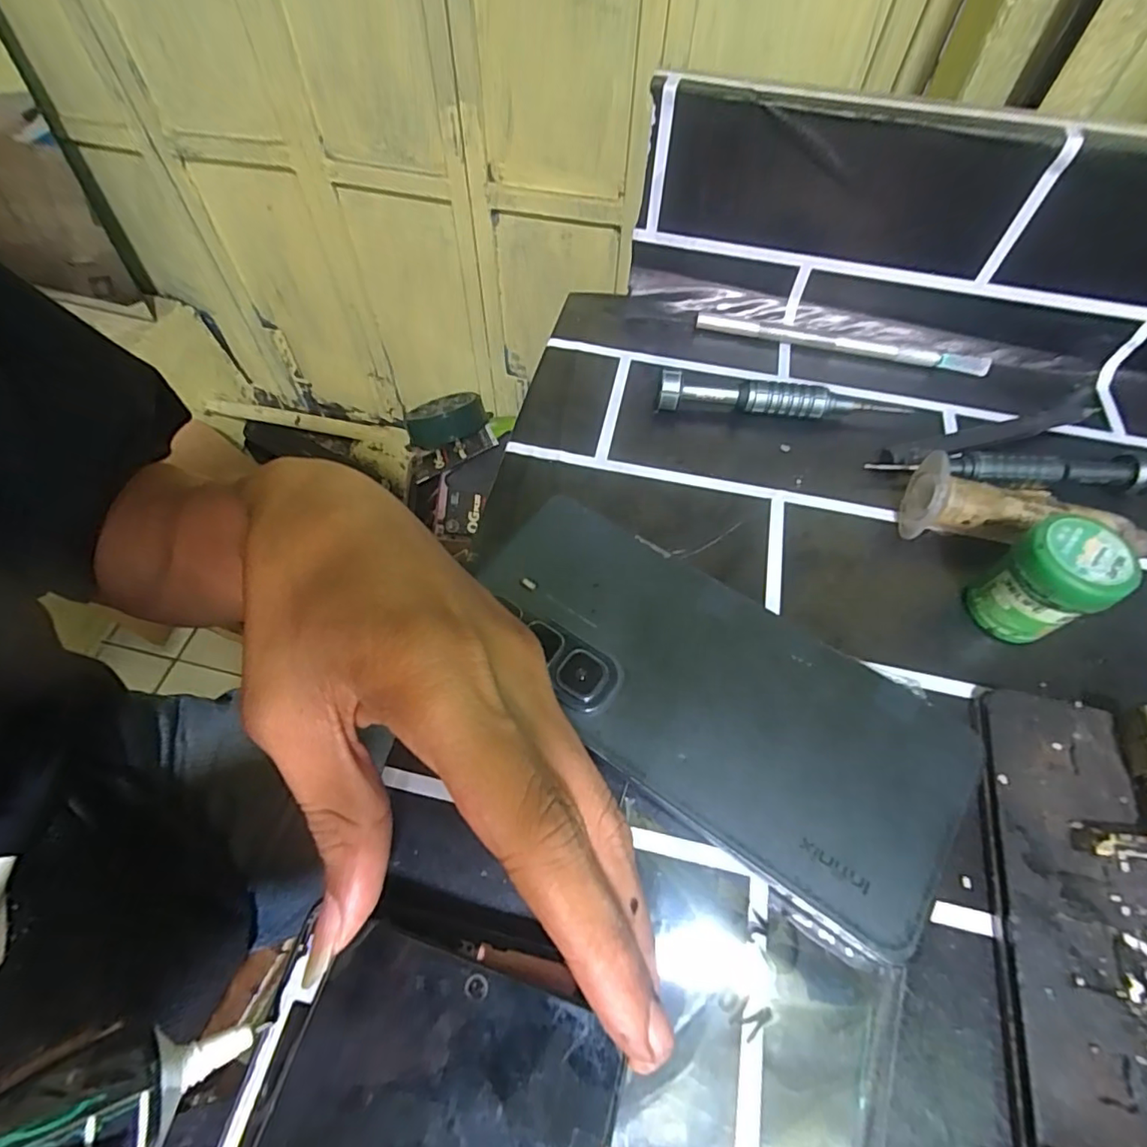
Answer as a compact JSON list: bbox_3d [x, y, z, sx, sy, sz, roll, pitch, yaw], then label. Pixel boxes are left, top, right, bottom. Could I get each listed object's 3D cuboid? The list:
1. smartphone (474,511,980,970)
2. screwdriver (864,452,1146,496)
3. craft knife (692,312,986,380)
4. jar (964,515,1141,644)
[{"bbox_3d":[0.039,0.038,0.186,0.163,0.011,0.073,33,64,17],"label":"smartphone"},{"bbox_3d":[0.181,-0.043,0.235,0.111,0.016,0.012,5,59,1],"label":"screwdriver"},{"bbox_3d":[0.131,-0.114,0.281,0.139,0.007,0.007,11,60,5],"label":"craft knife"},{"bbox_3d":[0.159,0.004,0.193,0.027,0.042,0.029,1,59,-1],"label":"jar"}]

